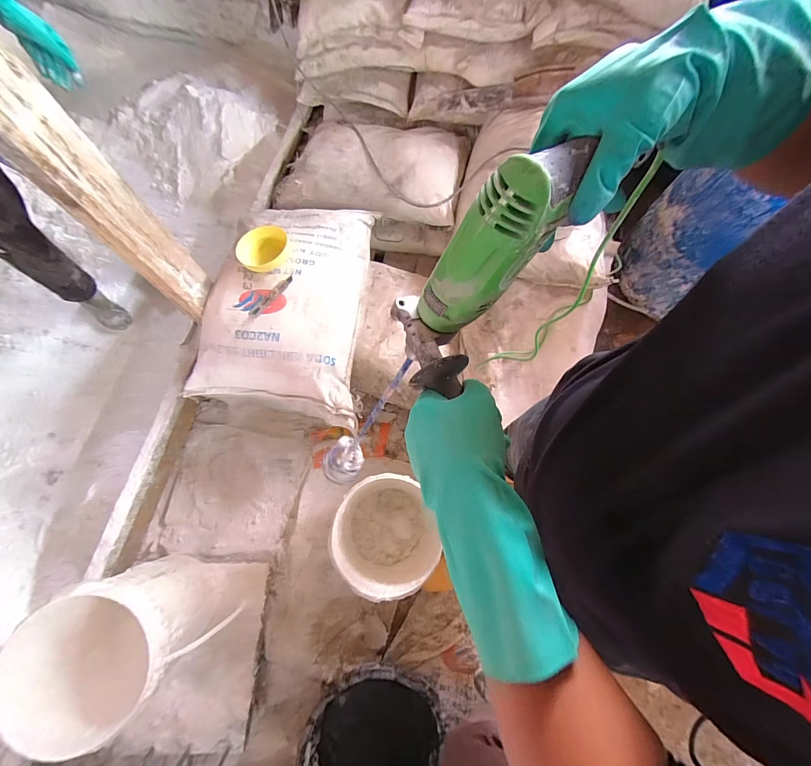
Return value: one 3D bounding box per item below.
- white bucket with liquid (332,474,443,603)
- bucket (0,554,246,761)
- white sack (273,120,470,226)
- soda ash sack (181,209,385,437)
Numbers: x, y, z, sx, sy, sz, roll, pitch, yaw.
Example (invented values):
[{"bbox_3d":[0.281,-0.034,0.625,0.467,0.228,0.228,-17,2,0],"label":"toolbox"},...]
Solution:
[{"bbox_3d":[-0.068,0.454,1.090,0.272,0.310,0.308,10,74,1],"label":"white bucket with liquid"},{"bbox_3d":[-0.703,0.650,0.905,0.316,0.371,0.293,0,74,-2],"label":"bucket"},{"bbox_3d":[-0.117,-0.819,1.281,0.664,0.130,0.409,10,74,1],"label":"white sack"},{"bbox_3d":[-0.342,-0.270,1.089,0.515,0.249,0.715,12,74,2],"label":"soda ash sack"}]

